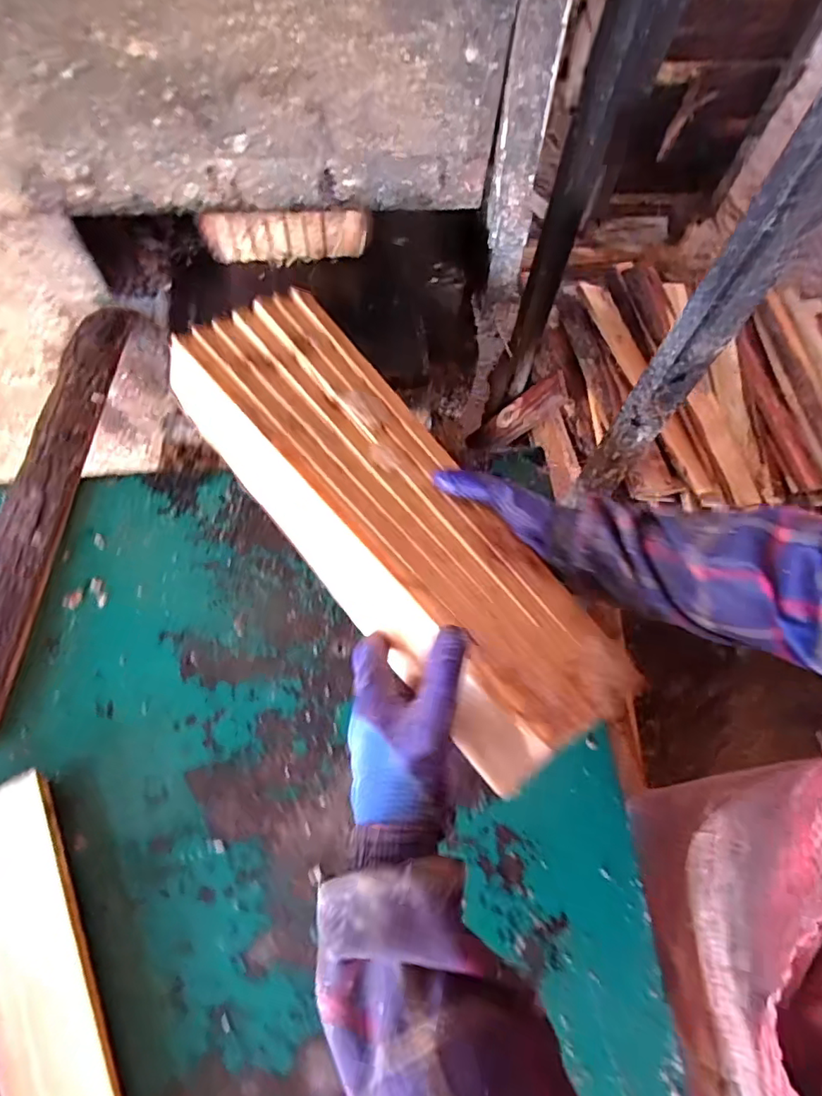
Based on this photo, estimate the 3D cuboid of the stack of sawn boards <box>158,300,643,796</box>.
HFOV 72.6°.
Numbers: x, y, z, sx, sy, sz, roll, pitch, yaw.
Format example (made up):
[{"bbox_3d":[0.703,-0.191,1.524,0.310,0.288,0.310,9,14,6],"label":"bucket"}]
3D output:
[{"bbox_3d":[-0.036,-0.047,0.495,0.154,0.074,0.514,-28,64,-28],"label":"stack of sawn boards"}]

